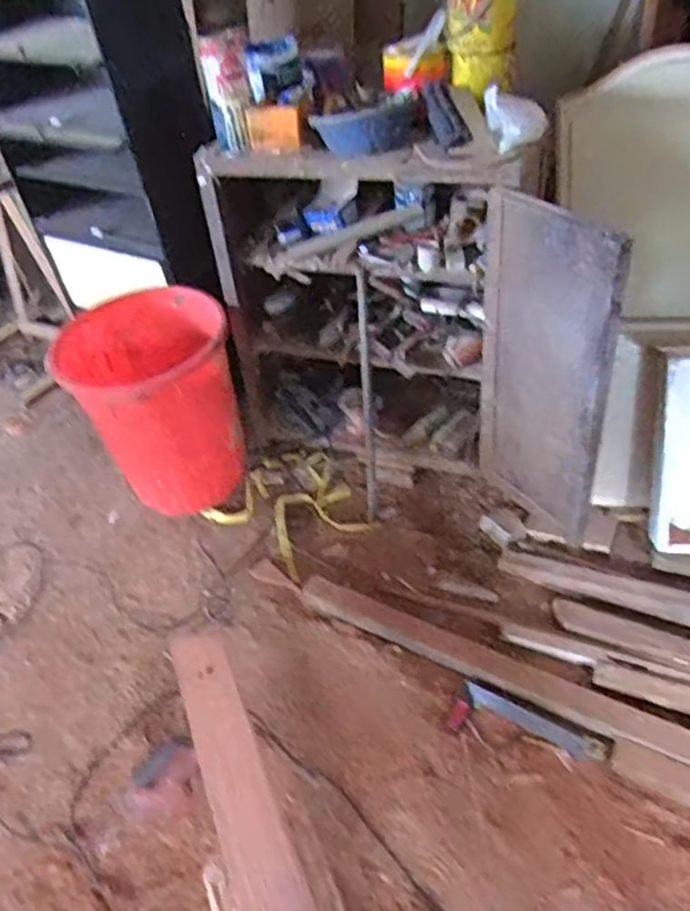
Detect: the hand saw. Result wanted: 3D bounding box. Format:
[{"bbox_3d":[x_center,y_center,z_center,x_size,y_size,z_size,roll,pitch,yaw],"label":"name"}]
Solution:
[{"bbox_3d":[0.413,0.626,1.536,0.337,0.026,0.120,15,46,25],"label":"hand saw"}]

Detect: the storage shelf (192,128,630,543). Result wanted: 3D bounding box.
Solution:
[{"bbox_3d":[0.200,-0.332,1.806,1.050,0.915,0.398,22,49,31],"label":"storage shelf"}]

